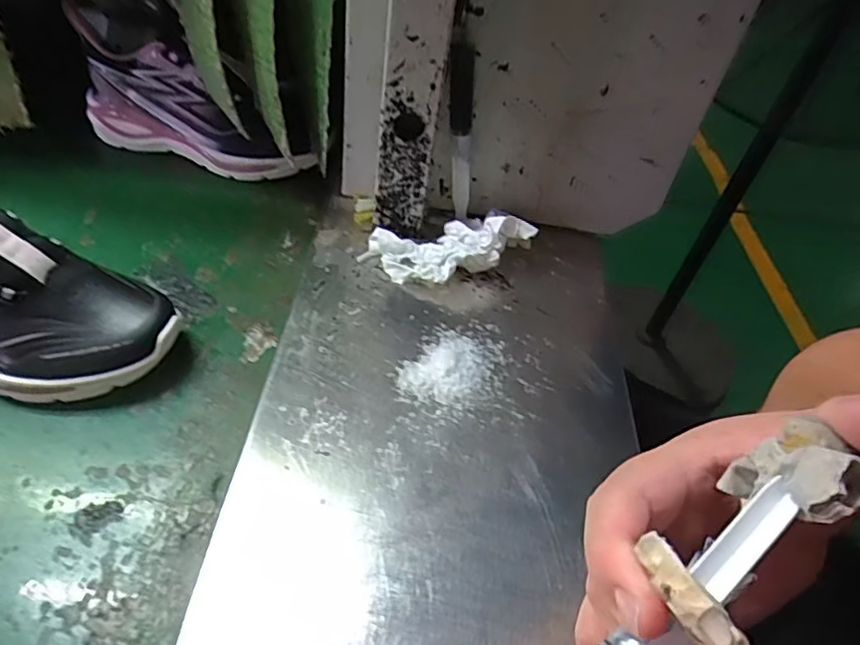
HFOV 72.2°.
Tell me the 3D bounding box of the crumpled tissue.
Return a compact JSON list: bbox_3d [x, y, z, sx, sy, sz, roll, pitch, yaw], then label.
[{"bbox_3d":[0.016,-0.062,0.460,0.135,0.041,0.058,-9,48,-18],"label":"crumpled tissue"}]

